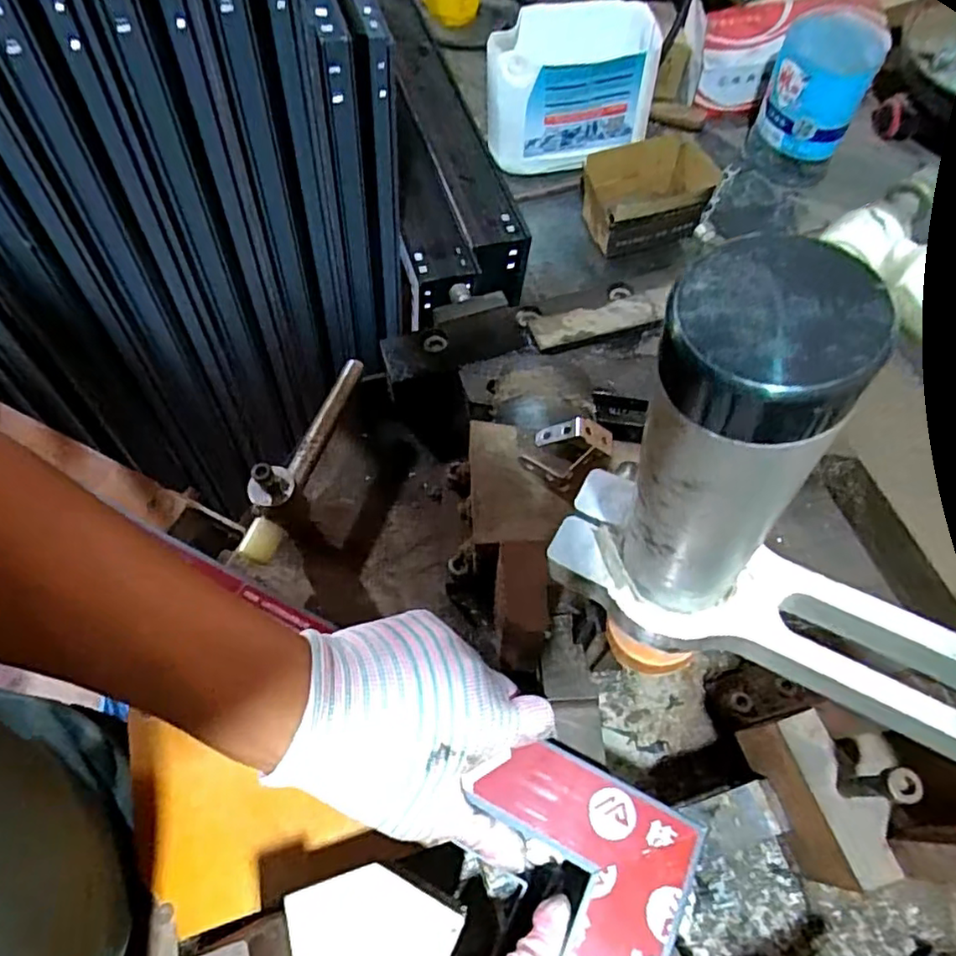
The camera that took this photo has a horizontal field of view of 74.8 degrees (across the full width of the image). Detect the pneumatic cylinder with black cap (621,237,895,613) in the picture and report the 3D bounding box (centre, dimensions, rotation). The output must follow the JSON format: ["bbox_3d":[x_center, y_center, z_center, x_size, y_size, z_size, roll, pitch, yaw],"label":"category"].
[{"bbox_3d":[0.053,0.002,0.150,0.038,0.117,0.031,2,63,2],"label":"pneumatic cylinder with black cap"}]

